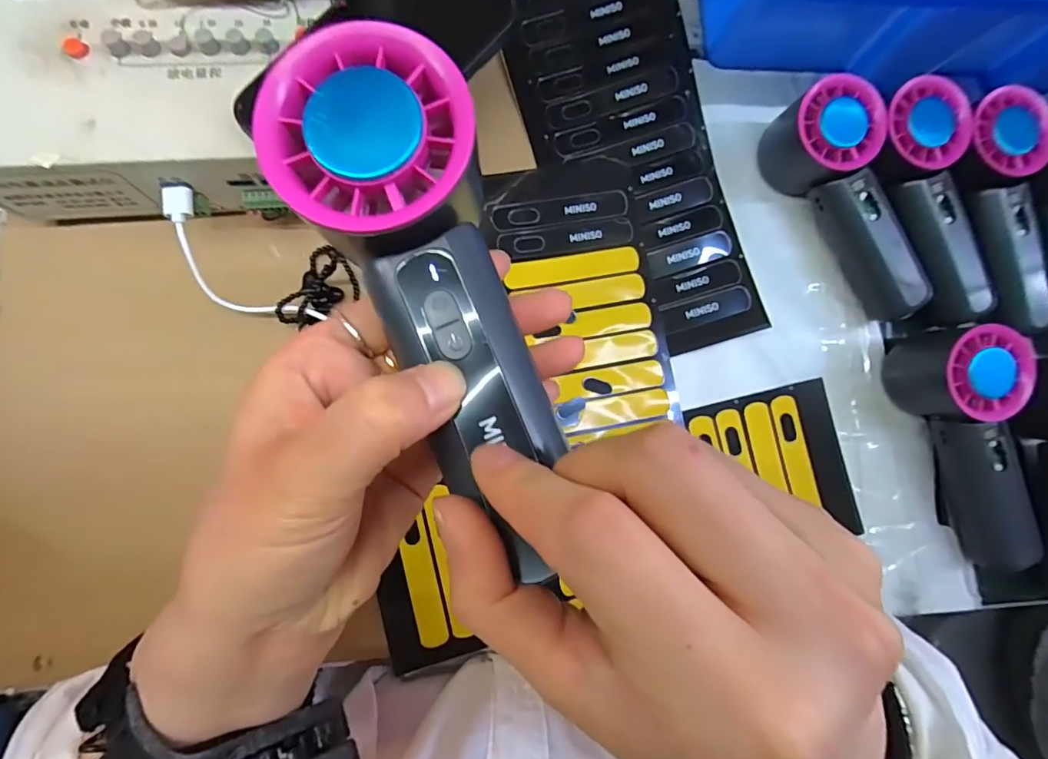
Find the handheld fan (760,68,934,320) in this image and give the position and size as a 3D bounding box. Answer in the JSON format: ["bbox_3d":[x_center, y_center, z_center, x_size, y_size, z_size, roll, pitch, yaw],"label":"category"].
[{"bbox_3d":[0.215,-0.113,0.327,0.050,0.057,0.156,-28,84,-8],"label":"handheld fan"}]

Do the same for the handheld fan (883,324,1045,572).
[{"bbox_3d":[0.292,0.044,0.320,0.051,0.058,0.158,-19,83,-8],"label":"handheld fan"}]

